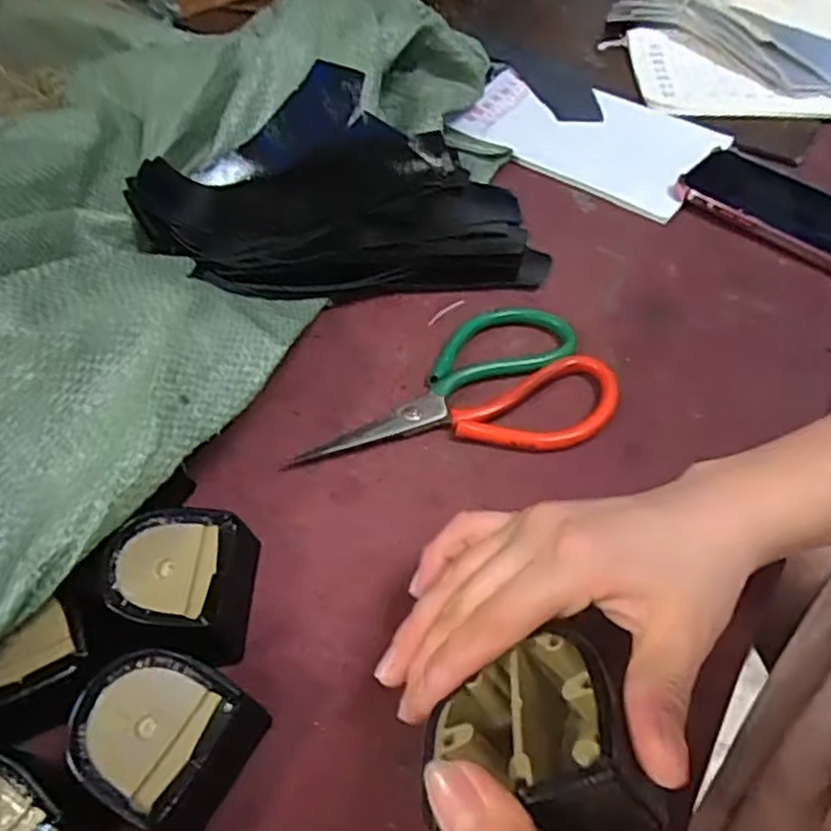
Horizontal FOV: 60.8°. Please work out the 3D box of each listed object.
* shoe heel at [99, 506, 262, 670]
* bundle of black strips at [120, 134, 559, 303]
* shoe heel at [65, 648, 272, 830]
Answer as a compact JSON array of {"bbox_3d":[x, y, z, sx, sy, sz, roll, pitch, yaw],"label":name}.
[{"bbox_3d":[-0.106,0.075,0.326,0.061,0.032,0.059,7,52,6],"label":"shoe heel"},{"bbox_3d":[-0.051,-0.138,0.489,0.260,0.034,0.137,-11,53,-8],"label":"bundle of black strips"},{"bbox_3d":[-0.101,0.131,0.286,0.060,0.039,0.058,23,55,16],"label":"shoe heel"}]

